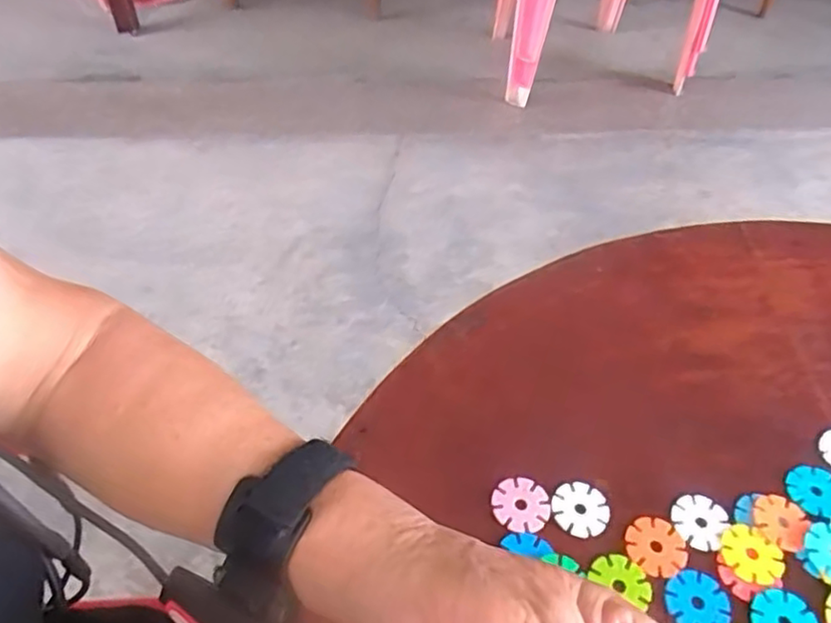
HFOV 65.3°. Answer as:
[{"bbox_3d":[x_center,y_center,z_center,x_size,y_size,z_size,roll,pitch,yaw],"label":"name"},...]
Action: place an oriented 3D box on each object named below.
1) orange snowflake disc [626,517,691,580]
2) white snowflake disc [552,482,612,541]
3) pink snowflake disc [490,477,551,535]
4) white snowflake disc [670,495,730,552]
[{"bbox_3d":[0.131,0.127,0.352,0.033,0.004,0.031,1,48,-1],"label":"orange snowflake disc"},{"bbox_3d":[0.093,0.110,0.363,0.031,0.004,0.030,1,48,-1],"label":"white snowflake disc"},{"bbox_3d":[0.060,0.109,0.366,0.029,0.006,0.031,1,48,-1],"label":"pink snowflake disc"},{"bbox_3d":[0.159,0.116,0.364,0.028,0.004,0.029,27,53,21],"label":"white snowflake disc"}]

